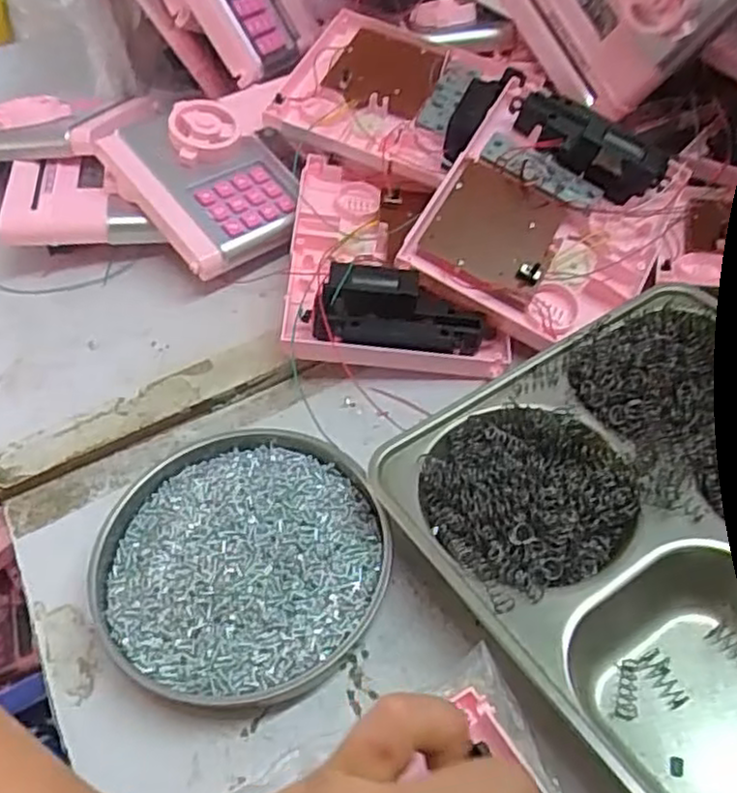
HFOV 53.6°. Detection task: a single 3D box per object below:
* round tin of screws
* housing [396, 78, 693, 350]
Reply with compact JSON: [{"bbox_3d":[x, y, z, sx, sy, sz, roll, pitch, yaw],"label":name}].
[{"bbox_3d":[-0.059,0.075,0.344,0.134,0.021,0.131,-3,50,3],"label":"round tin of screws"},{"bbox_3d":[0.109,-0.111,0.437,0.129,0.029,0.156,33,72,5],"label":"housing"}]

